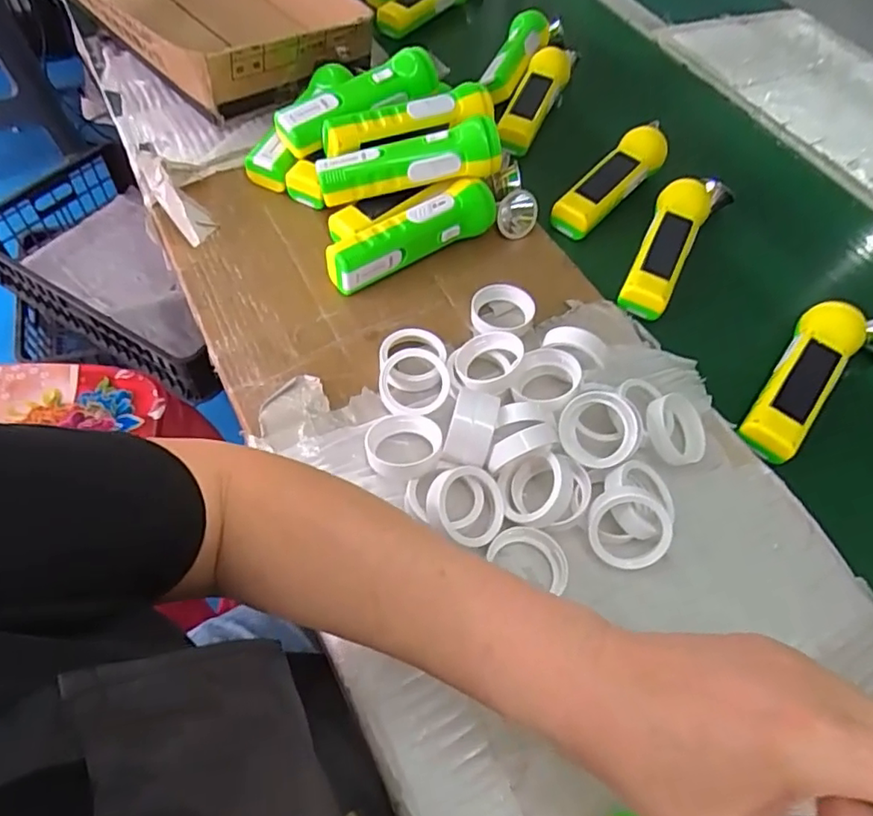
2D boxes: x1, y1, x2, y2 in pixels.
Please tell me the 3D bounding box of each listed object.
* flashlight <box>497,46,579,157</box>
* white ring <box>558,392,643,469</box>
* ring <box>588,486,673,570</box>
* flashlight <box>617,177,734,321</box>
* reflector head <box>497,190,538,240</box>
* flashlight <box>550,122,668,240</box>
[{"bbox_3d":[0.109,-0.341,0.644,0.048,0.040,0.161,23,59,9],"label":"flashlight"},{"bbox_3d":[0.117,0.015,0.417,0.054,0.027,0.053,0,91,16],"label":"white ring"},{"bbox_3d":[0.126,0.079,0.384,0.053,0.055,0.009,3,15,5],"label":"ring"},{"bbox_3d":[0.217,-0.159,0.538,0.052,0.048,0.172,32,58,12],"label":"flashlight"},{"bbox_3d":[0.076,-0.185,0.556,0.037,0.047,0.023,7,56,-4],"label":"reflector head"},{"bbox_3d":[0.173,-0.224,0.578,0.042,0.048,0.142,41,64,19],"label":"flashlight"}]

